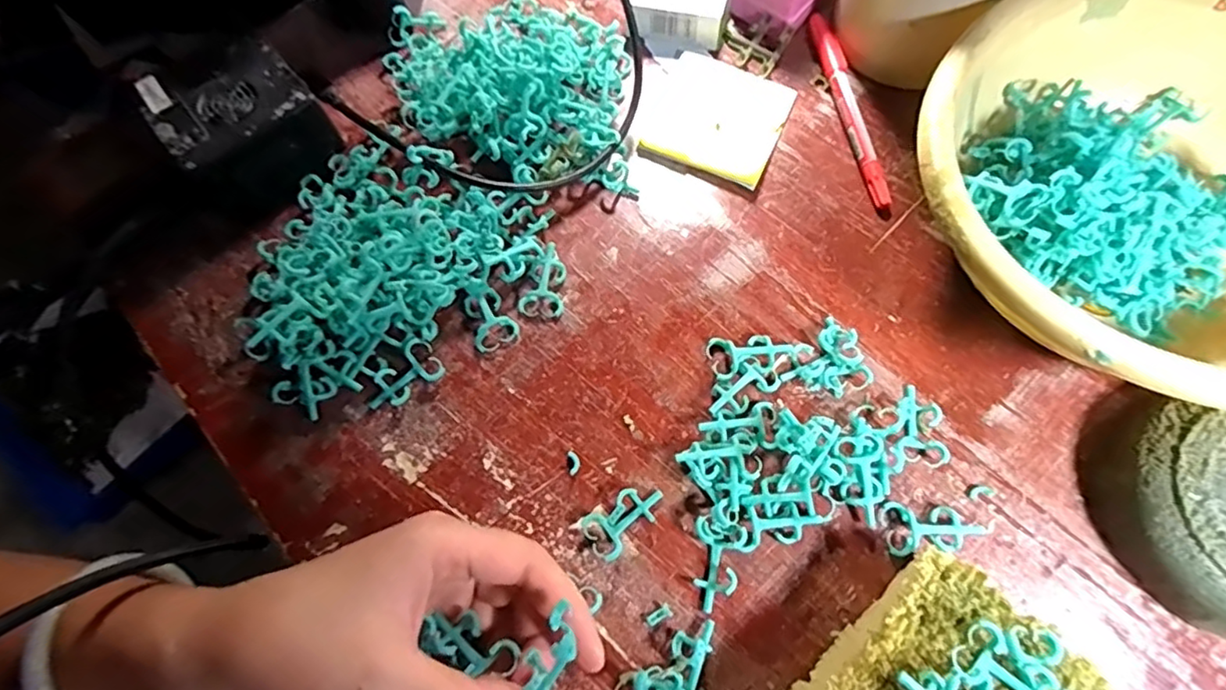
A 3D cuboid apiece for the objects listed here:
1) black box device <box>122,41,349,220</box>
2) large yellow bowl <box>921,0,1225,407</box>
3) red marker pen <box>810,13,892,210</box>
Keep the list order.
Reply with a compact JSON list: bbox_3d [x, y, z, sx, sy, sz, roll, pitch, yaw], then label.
[{"bbox_3d":[-0.203,-0.122,0.337,0.074,0.052,0.066,-38,74,-11],"label":"black box device"},{"bbox_3d":[0.255,-0.072,0.283,0.216,0.099,0.219,-1,70,2],"label":"large yellow bowl"},{"bbox_3d":[0.140,-0.144,0.360,0.013,0.012,0.142,-9,70,-1],"label":"red marker pen"}]

